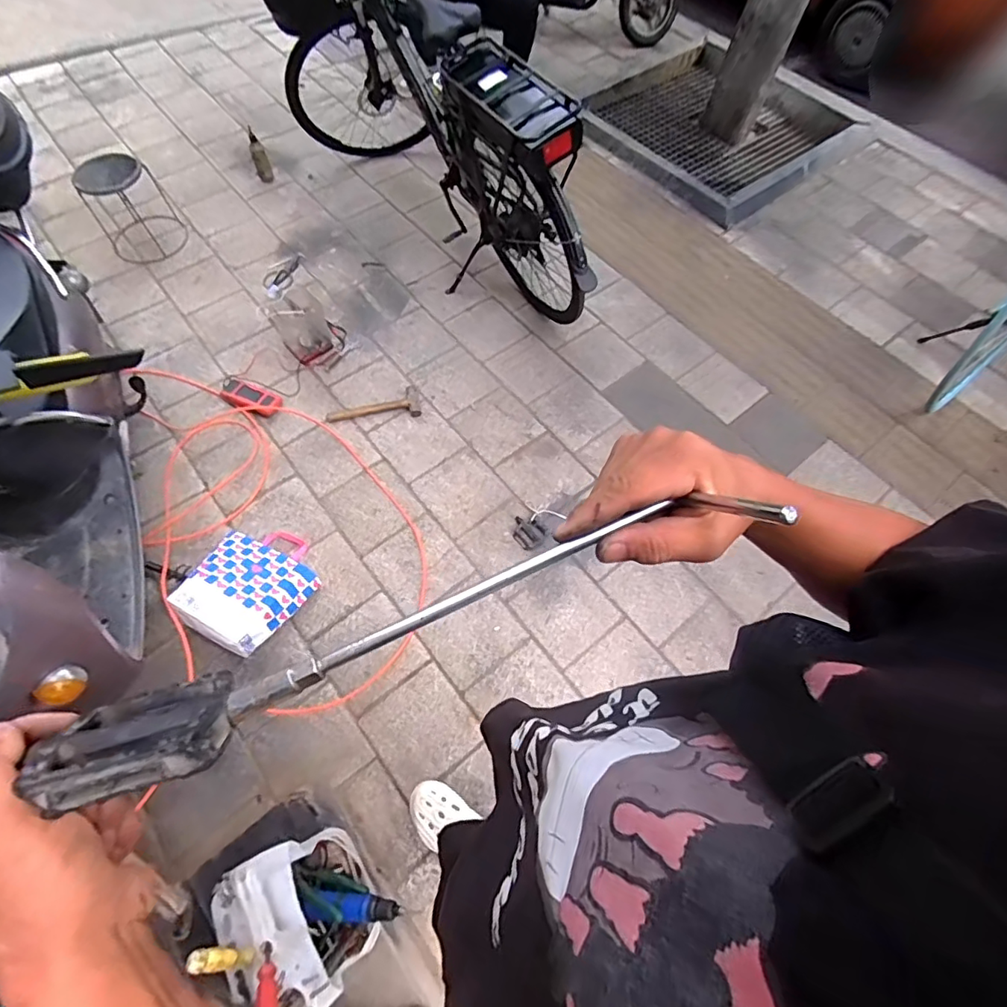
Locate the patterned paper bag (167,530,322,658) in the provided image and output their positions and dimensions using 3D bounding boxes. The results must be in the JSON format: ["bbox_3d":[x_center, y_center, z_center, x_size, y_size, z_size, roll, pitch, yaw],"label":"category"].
[{"bbox_3d":[-0.701,0.214,1.465,0.299,0.152,0.346,25,65,11],"label":"patterned paper bag"}]

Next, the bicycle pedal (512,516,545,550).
[{"bbox_3d":[0.068,0.086,1.623,0.099,0.023,0.087,41,70,15],"label":"bicycle pedal"}]

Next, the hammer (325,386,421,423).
[{"bbox_3d":[-0.443,-0.315,1.796,0.307,0.035,0.120,-17,68,-11],"label":"hammer"}]

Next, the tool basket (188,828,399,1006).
[{"bbox_3d":[-0.335,0.688,0.880,0.233,0.343,0.185,40,69,17],"label":"tool basket"}]

